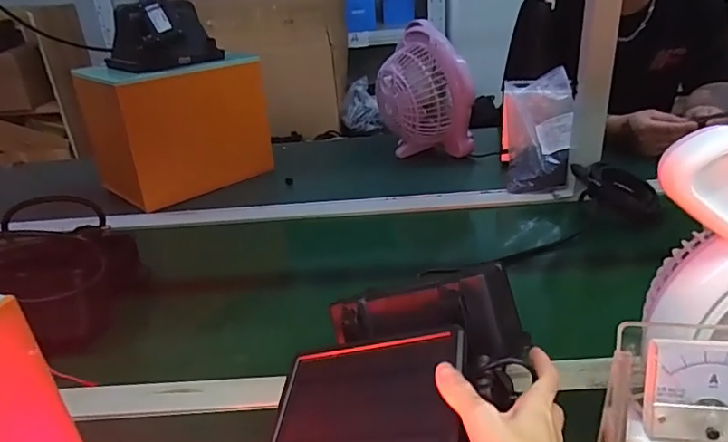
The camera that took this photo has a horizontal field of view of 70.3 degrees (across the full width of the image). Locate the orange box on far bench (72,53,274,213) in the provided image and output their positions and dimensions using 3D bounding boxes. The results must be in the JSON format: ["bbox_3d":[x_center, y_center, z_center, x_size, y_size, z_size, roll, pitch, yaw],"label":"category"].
[{"bbox_3d":[-0.366,-0.191,1.036,0.300,0.231,0.193,-25,33,-35],"label":"orange box on far bench"}]

